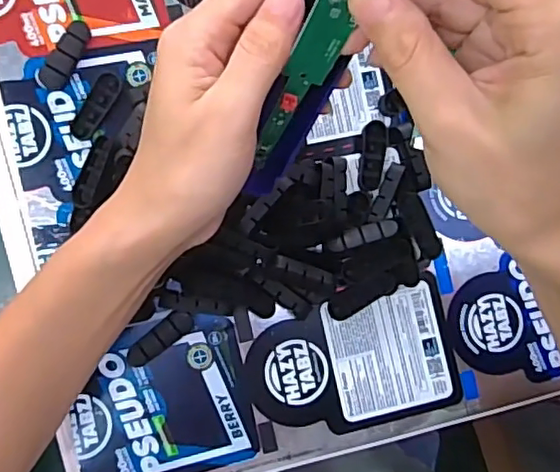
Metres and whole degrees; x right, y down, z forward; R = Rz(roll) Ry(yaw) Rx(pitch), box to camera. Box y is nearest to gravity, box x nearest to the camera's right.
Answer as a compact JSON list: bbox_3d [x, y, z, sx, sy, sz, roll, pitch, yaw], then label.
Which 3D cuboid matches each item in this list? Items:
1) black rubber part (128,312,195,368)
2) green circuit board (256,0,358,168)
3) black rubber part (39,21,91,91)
[{"bbox_3d":[-0.077,0.067,0.388,0.047,0.008,0.016,-40,91,-7],"label":"black rubber part"},{"bbox_3d":[0.011,-0.069,0.263,0.018,0.129,0.009,26,57,-4],"label":"green circuit board"},{"bbox_3d":[-0.138,-0.117,0.386,0.016,0.010,0.048,31,83,-3],"label":"black rubber part"}]

